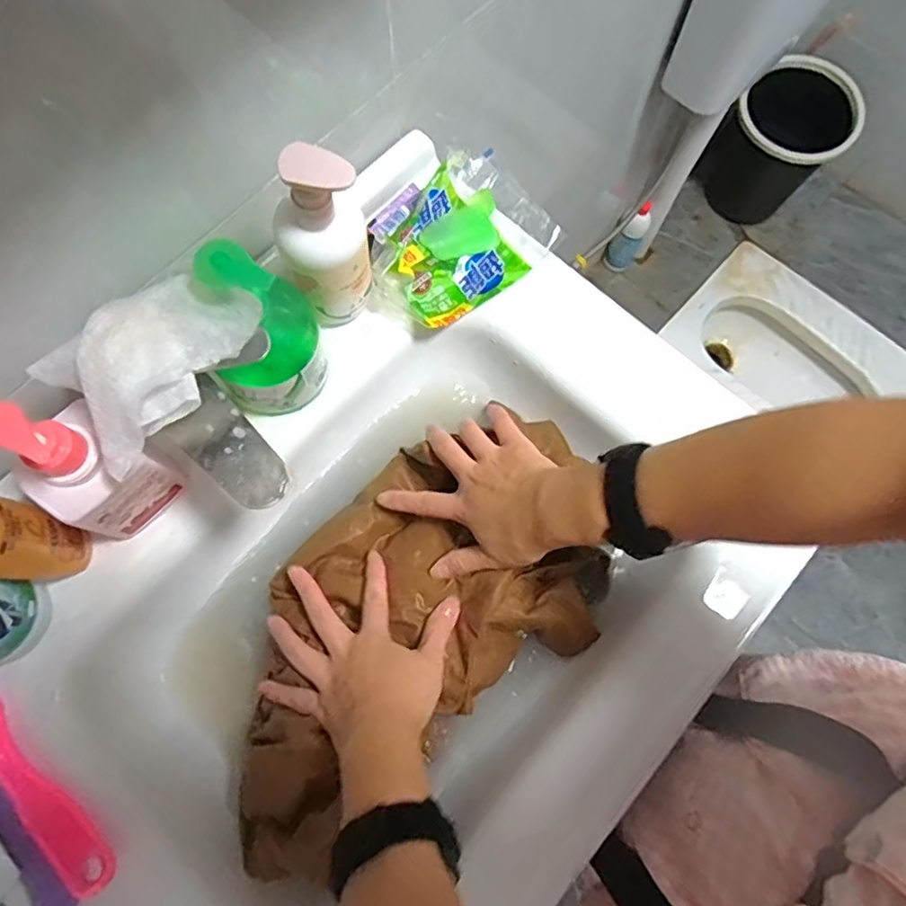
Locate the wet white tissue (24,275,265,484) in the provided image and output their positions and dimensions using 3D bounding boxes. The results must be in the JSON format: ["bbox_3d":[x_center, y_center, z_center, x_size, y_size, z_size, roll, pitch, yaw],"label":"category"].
[{"bbox_3d":[-0.170,-0.056,0.354,0.118,0.036,0.070,-42,78,-12],"label":"wet white tissue"}]

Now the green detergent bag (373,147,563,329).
[{"bbox_3d":[0.002,-0.185,0.524,0.155,0.035,0.117,-40,78,-12],"label":"green detergent bag"}]

